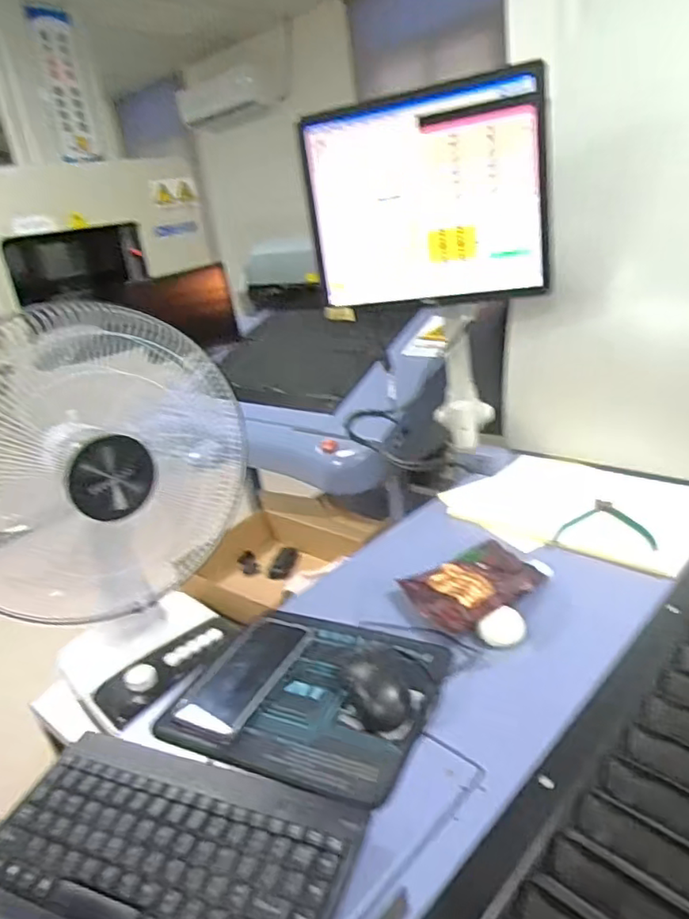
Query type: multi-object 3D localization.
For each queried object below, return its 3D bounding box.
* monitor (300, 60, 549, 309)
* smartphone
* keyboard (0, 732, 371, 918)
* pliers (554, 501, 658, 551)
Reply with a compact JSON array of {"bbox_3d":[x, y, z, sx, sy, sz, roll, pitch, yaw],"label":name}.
[{"bbox_3d":[0.118,-0.393,0.936,0.377,0.290,0.046,3,24,25],"label":"monitor"},{"bbox_3d":[-0.108,0.228,0.654,0.086,0.009,0.162,6,26,30],"label":"smartphone"},{"bbox_3d":[-0.138,0.297,0.463,0.283,0.028,0.144,1,24,22],"label":"keyboard"},{"bbox_3d":[0.360,0.081,0.832,0.120,0.010,0.119,6,27,26],"label":"pliers"}]

